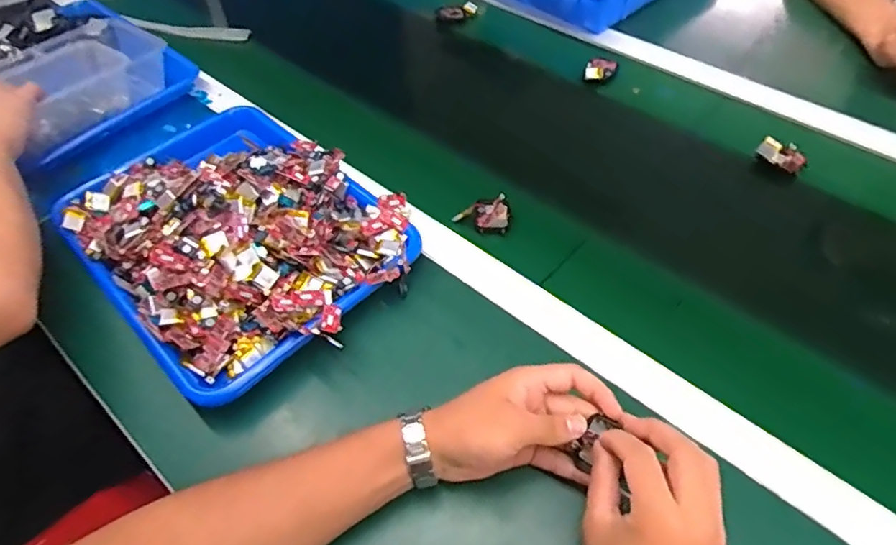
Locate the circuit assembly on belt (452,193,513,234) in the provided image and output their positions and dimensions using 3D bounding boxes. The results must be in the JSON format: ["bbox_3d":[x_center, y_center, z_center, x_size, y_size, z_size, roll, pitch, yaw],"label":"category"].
[{"bbox_3d":[0.040,-0.062,0.600,0.047,0.023,0.047,32,60,26],"label":"circuit assembly on belt"}]

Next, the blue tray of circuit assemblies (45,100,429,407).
[{"bbox_3d":[-0.216,-0.056,0.566,0.341,0.073,0.261,37,62,28],"label":"blue tray of circuit assemblies"}]

